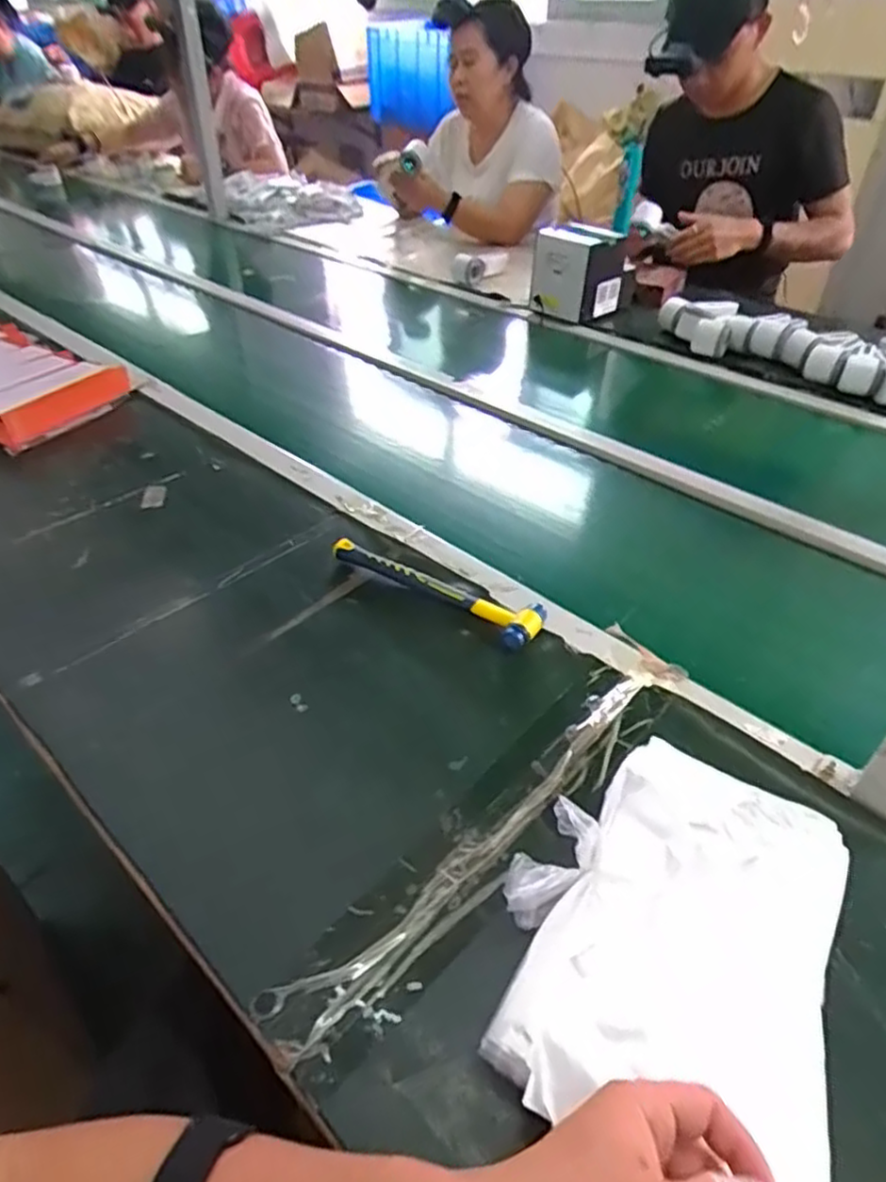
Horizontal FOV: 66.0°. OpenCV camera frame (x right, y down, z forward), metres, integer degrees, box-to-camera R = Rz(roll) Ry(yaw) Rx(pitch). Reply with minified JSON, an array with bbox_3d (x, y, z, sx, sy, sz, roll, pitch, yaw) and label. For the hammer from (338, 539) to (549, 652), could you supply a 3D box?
[{"bbox_3d":[-0.008,-0.009,0.720,0.244,0.024,0.057,26,49,27],"label":"hammer"}]

